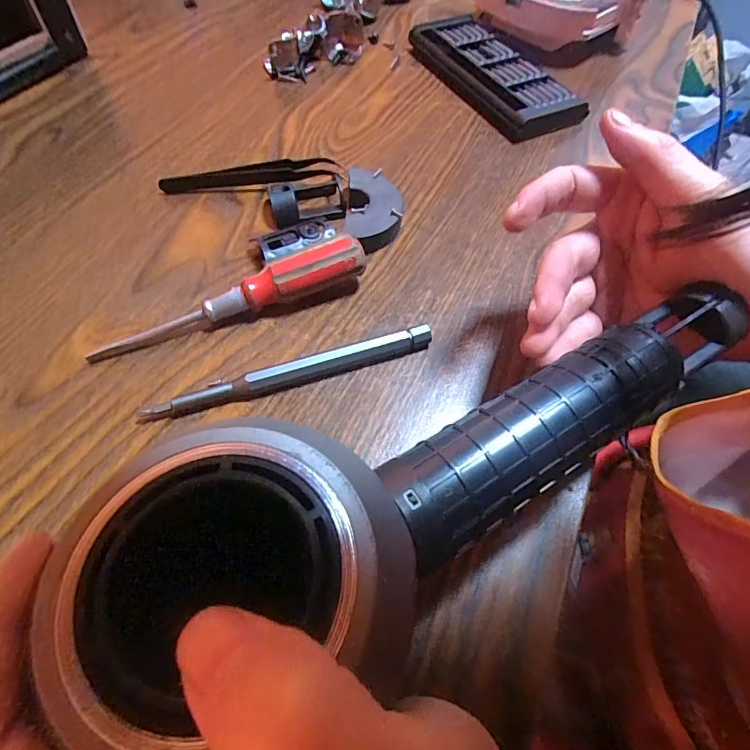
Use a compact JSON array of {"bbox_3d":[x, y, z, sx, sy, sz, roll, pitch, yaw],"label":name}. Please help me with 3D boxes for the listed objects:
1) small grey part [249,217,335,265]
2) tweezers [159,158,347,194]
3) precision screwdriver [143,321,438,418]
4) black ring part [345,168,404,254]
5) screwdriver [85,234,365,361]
[{"bbox_3d":[-0.045,-0.075,0.261,0.042,0.013,0.020,-26,62,-18],"label":"small grey part"},{"bbox_3d":[-0.077,-0.125,0.290,0.110,0.012,0.013,-10,58,-9],"label":"tweezers"},{"bbox_3d":[-0.038,-0.002,0.219,0.135,0.011,0.012,-14,59,-11],"label":"precision screwdriver"},{"bbox_3d":[0.000,-0.099,0.276,0.032,0.015,0.059,2,57,-1],"label":"black ring part"},{"bbox_3d":[-0.071,-0.039,0.231,0.136,0.026,0.018,-19,60,-14],"label":"screwdriver"}]

